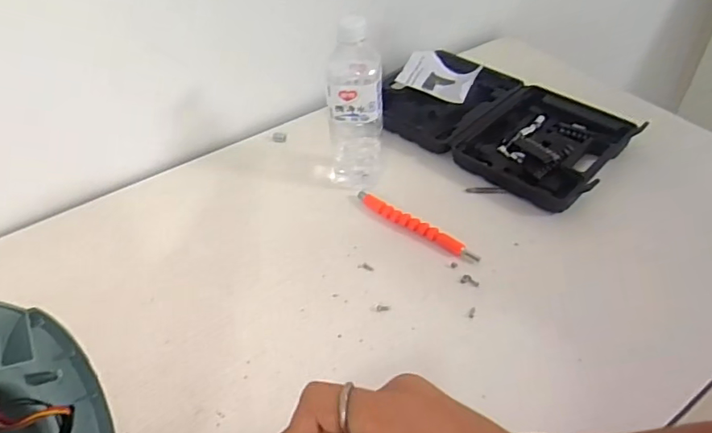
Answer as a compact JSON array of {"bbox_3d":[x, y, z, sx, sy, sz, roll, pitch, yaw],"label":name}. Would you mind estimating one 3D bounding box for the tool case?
[{"bbox_3d":[0.191,-0.145,0.752,0.343,0.050,0.205,34,56,27],"label":"tool case"}]

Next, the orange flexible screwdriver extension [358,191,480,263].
[{"bbox_3d":[0.070,0.010,0.634,0.167,0.013,0.016,31,55,25],"label":"orange flexible screwdriver extension"}]

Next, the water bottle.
[{"bbox_3d":[0.000,-0.128,0.632,0.067,0.200,0.065,0,48,2],"label":"water bottle"}]

